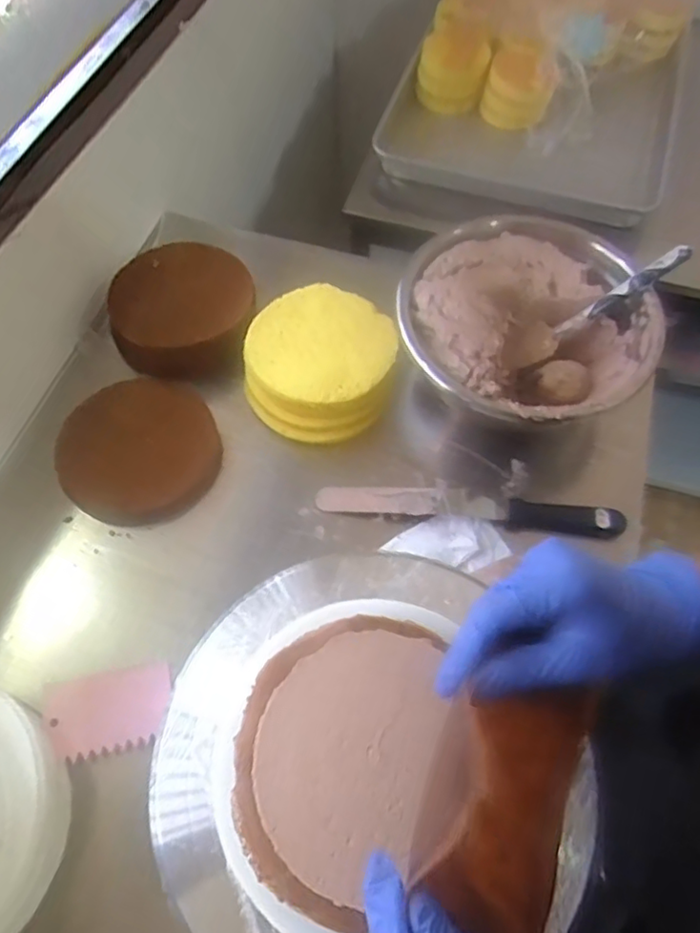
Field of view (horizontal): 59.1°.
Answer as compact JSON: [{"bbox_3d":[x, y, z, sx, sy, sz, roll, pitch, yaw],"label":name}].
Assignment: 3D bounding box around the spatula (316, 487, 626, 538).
[{"bbox_3d":[0.123,0.043,0.650,0.310,0.024,0.038,5,62,2],"label":"spatula"}]

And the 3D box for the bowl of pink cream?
[{"bbox_3d":[0.190,-0.143,0.685,0.263,0.106,0.250,0,62,-1],"label":"bowl of pink cream"}]

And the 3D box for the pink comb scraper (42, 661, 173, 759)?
[{"bbox_3d":[-0.216,0.218,0.555,0.108,0.004,0.070,-9,54,-12],"label":"pink comb scraper"}]

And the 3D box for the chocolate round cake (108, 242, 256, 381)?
[{"bbox_3d":[-0.195,-0.185,0.740,0.162,0.076,0.151,0,62,-1],"label":"chocolate round cake"}]

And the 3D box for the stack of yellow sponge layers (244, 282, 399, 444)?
[{"bbox_3d":[-0.031,-0.119,0.707,0.168,0.064,0.181,10,62,4],"label":"stack of yellow sponge layers"}]

